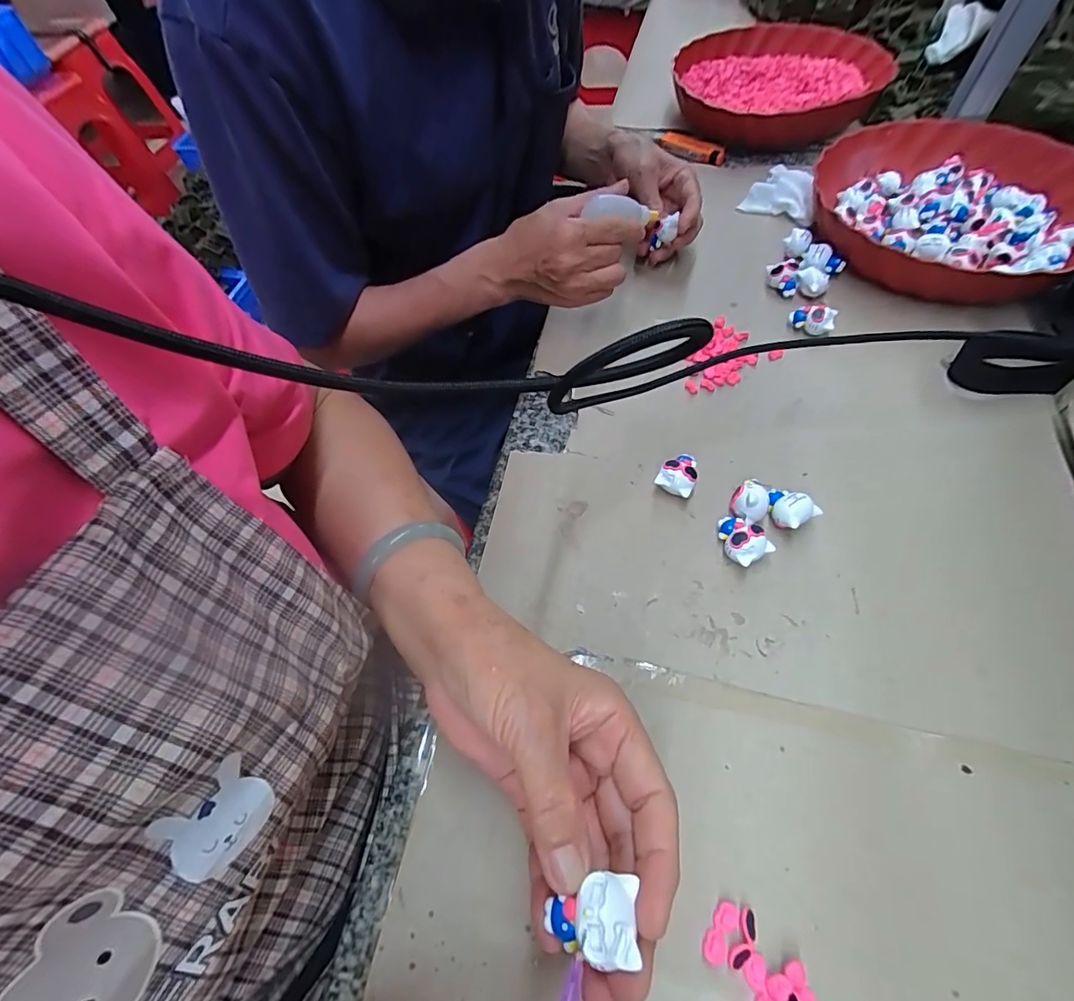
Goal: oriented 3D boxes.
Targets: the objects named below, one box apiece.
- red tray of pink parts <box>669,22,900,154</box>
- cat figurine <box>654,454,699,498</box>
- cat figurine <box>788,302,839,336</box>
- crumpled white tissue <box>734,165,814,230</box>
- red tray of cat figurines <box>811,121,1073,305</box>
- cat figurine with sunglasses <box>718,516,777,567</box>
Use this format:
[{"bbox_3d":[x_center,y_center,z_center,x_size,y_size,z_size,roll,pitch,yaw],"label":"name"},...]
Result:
[{"bbox_3d":[0.289,-0.499,0.588,0.240,0.048,0.251,1,59,5],"label":"red tray of pink parts"},{"bbox_3d":[0.098,-0.016,0.338,0.024,0.021,0.028,27,65,18],"label":"cat figurine"},{"bbox_3d":[0.230,-0.152,0.404,0.035,0.022,0.013,8,61,8],"label":"cat figurine"},{"bbox_3d":[0.250,-0.313,0.495,0.070,0.024,0.060,23,64,16],"label":"crumpled white tissue"},{"bbox_3d":[0.382,-0.263,0.444,0.231,0.044,0.235,11,61,10],"label":"red tray of cat figurines"},{"bbox_3d":[0.129,0.025,0.312,0.025,0.021,0.034,-28,62,-13],"label":"cat figurine with sunglasses"}]

